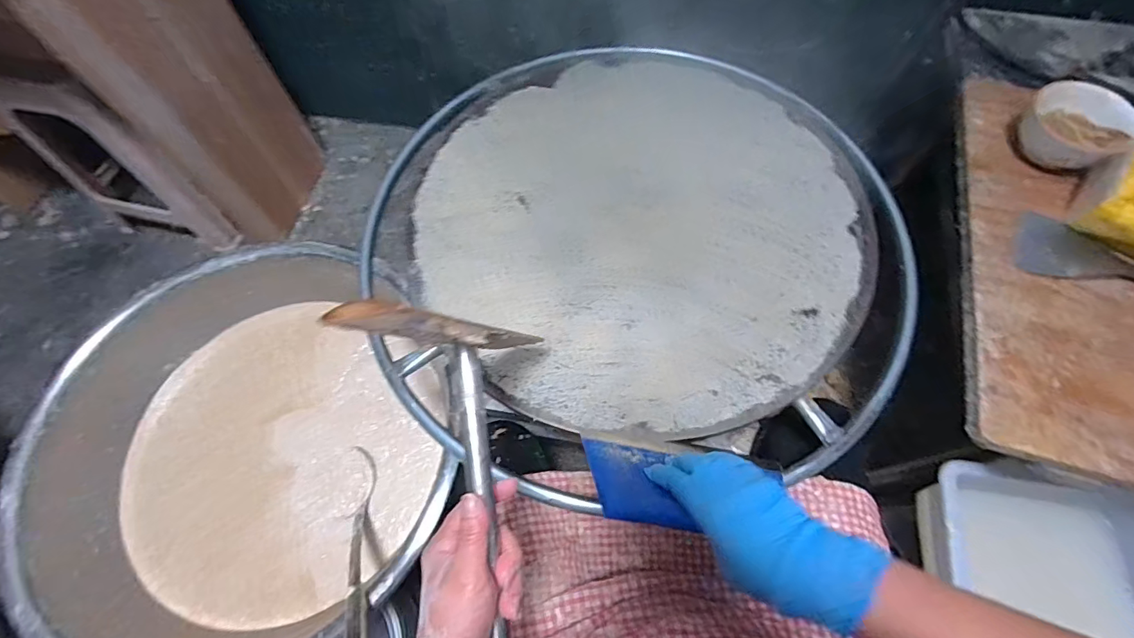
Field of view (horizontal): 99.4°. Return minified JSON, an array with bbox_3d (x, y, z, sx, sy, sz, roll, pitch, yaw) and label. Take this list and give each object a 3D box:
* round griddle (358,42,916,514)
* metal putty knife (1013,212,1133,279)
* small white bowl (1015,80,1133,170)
[{"bbox_3d":[0.089,-0.110,0.621,0.698,0.063,0.651,-7,65,-1],"label":"round griddle"},{"bbox_3d":[0.672,-0.064,0.574,0.229,0.023,0.088,22,68,11],"label":"metal putty knife"},{"bbox_3d":[0.666,-0.255,0.627,0.108,0.067,0.115,-1,65,1],"label":"small white bowl"}]

